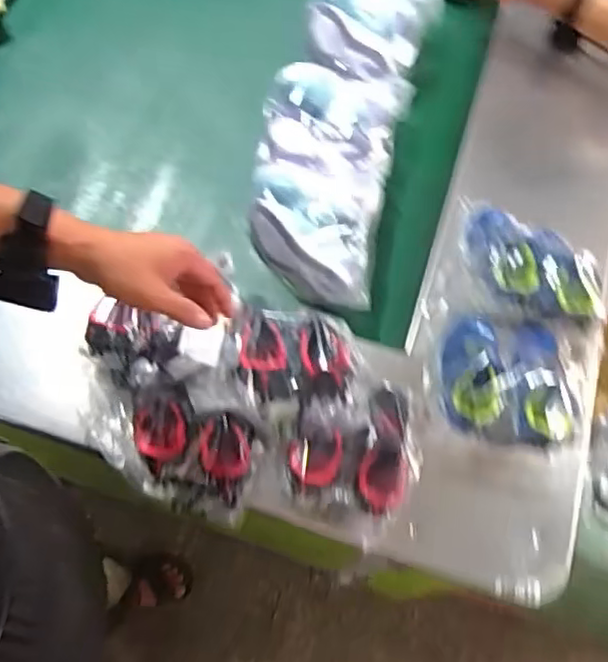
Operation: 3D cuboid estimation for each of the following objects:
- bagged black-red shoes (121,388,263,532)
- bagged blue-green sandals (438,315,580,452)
[{"bbox_3d":[-0.131,0.133,0.715,0.159,0.074,0.108,26,66,11],"label":"bagged black-red shoes"},{"bbox_3d":[0.245,0.056,0.783,0.160,0.076,0.165,7,64,1],"label":"bagged blue-green sandals"}]

